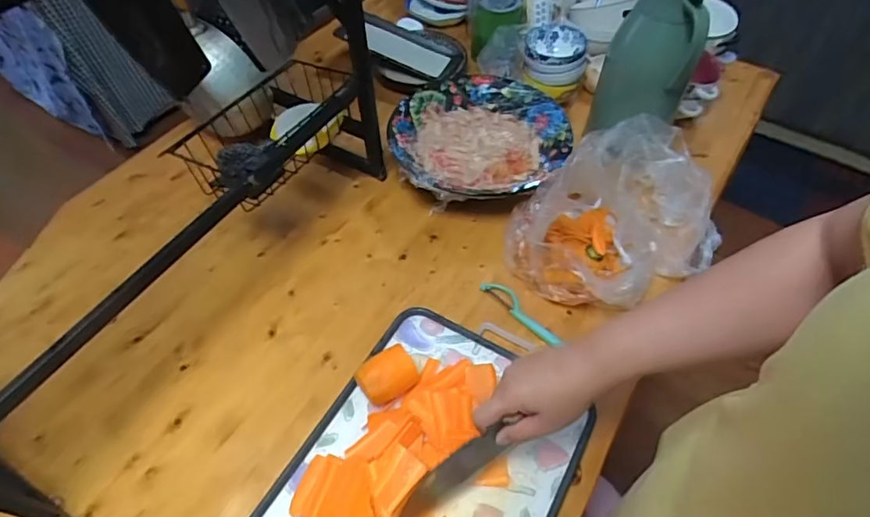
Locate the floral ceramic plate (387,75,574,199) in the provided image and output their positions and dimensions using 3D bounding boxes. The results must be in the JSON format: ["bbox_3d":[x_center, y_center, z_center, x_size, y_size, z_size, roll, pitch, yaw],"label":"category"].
[{"bbox_3d":[0.077,-0.208,0.875,0.282,0.042,0.285,13,55,10],"label":"floral ceramic plate"}]

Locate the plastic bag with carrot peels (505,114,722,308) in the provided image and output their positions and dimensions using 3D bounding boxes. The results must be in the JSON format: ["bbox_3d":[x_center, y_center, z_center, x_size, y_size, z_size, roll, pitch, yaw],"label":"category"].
[{"bbox_3d":[0.289,-0.080,0.768,0.239,0.152,0.338,35,61,23],"label":"plastic bag with carrot peels"}]

